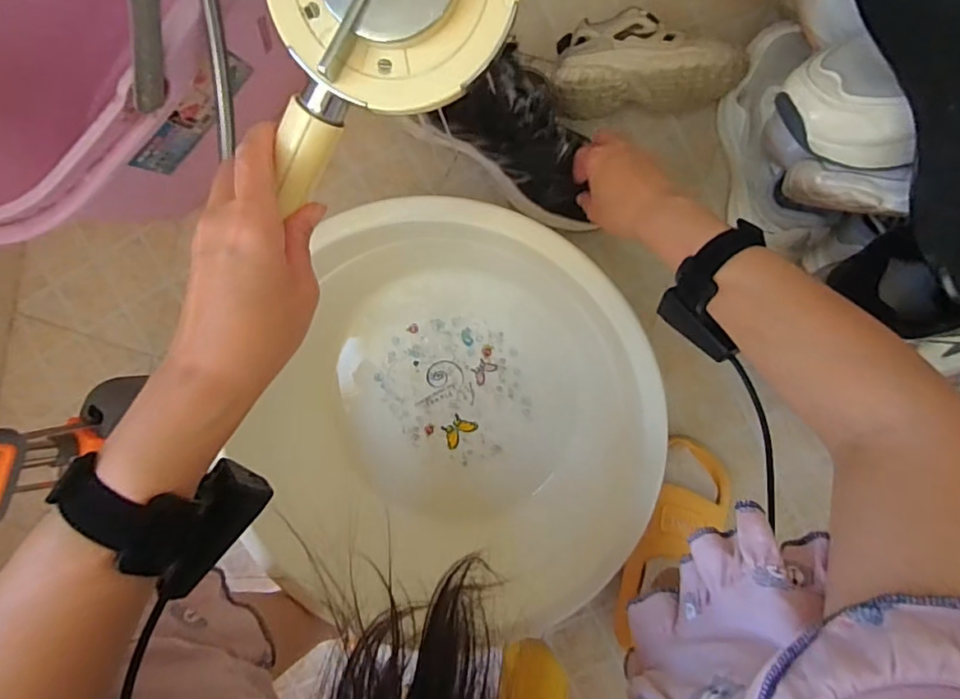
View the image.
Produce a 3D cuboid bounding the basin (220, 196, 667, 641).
[{"bbox_3d":[-0.021,0.069,0.603,0.374,0.173,0.409,1,99,3],"label":"basin"}]

